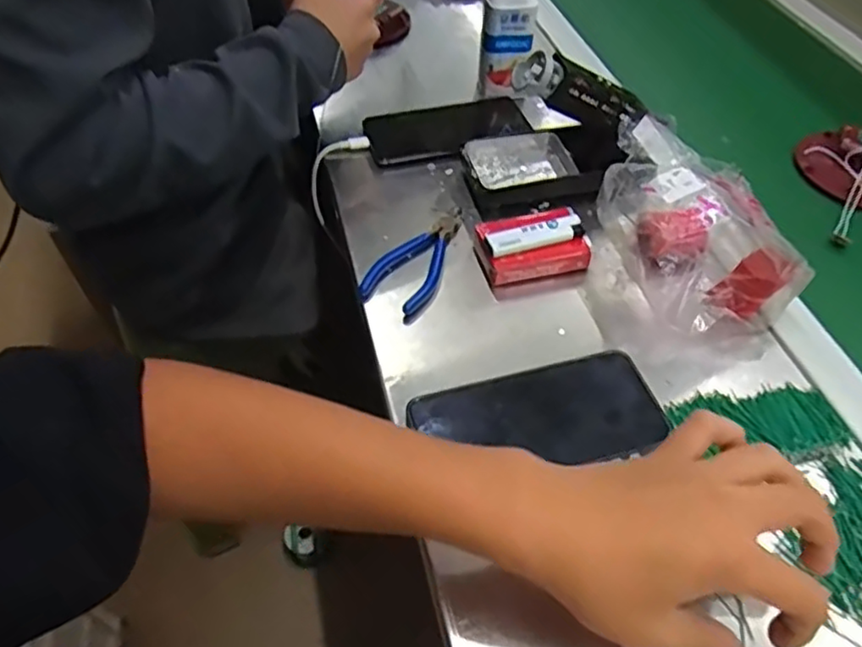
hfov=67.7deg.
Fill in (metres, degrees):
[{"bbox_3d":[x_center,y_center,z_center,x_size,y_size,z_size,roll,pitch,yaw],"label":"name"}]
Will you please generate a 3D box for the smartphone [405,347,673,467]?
[{"bbox_3d":[0.072,0.063,0.427,0.159,0.012,0.076,-15,55,-8],"label":"smartphone"}]

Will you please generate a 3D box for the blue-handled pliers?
[{"bbox_3d":[-0.003,-0.055,0.531,0.050,0.017,0.125,30,55,21],"label":"blue-handled pliers"}]

